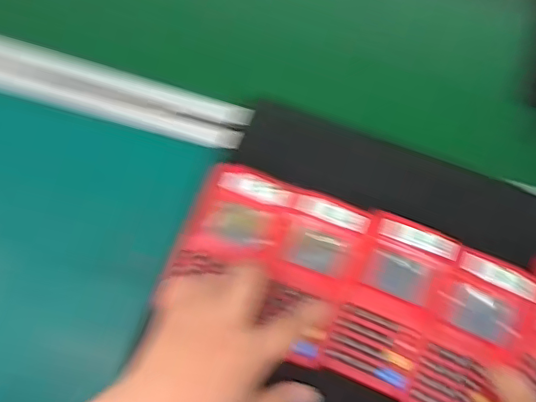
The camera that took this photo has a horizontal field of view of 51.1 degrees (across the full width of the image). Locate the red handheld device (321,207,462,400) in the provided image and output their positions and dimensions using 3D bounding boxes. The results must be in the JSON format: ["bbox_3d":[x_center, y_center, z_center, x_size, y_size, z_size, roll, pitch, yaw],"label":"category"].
[{"bbox_3d":[0.088,0.071,0.399,0.062,0.015,0.119,22,74,10],"label":"red handheld device"}]

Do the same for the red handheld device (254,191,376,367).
[{"bbox_3d":[0.032,0.053,0.408,0.056,0.018,0.120,17,69,10],"label":"red handheld device"}]

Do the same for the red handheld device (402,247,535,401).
[{"bbox_3d":[0.142,0.097,0.386,0.062,0.007,0.119,24,75,12],"label":"red handheld device"}]

